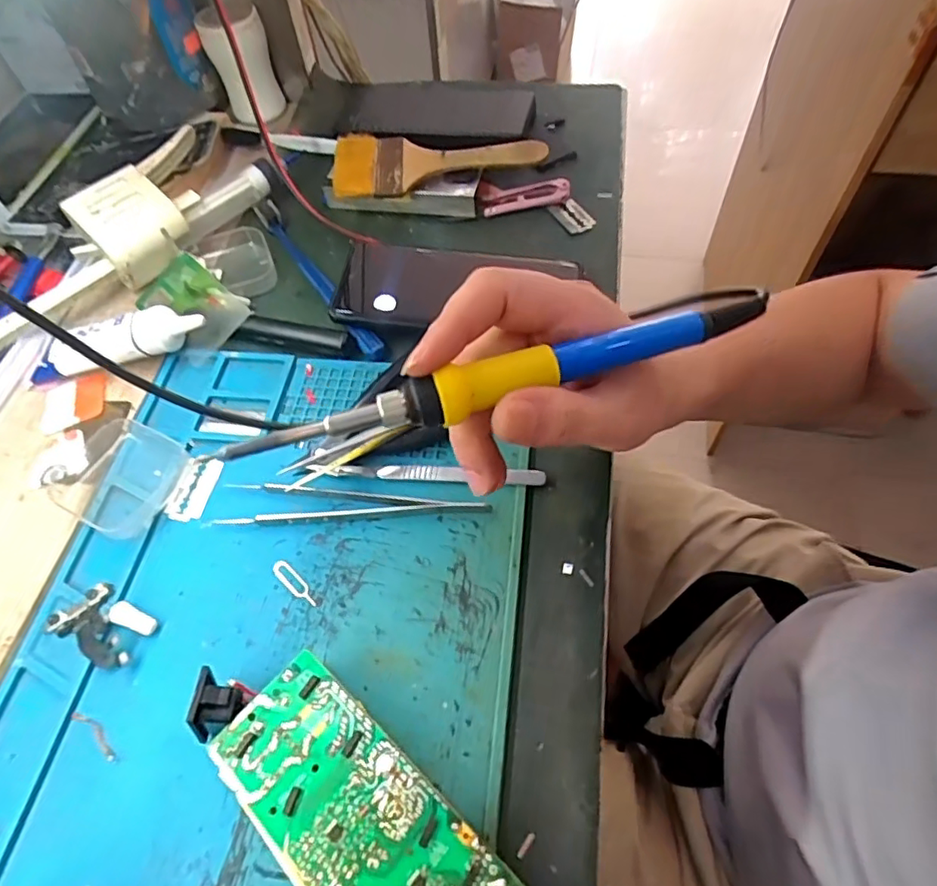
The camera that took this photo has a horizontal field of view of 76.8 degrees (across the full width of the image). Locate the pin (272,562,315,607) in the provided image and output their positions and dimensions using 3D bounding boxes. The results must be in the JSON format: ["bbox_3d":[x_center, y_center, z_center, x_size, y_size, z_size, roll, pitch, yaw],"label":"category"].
[{"bbox_3d":[-0.092,0.075,0.313,0.033,0.004,0.008,37,73,22],"label":"pin"}]

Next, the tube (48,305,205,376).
[{"bbox_3d":[-0.228,-0.068,0.395,0.106,0.028,0.029,-5,58,-1],"label":"tube"}]

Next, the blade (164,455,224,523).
[{"bbox_3d":[-0.160,0.027,0.346,0.023,0.004,0.040,8,61,10],"label":"blade"}]

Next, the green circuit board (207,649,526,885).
[{"bbox_3d":[-0.045,0.155,0.244,0.132,0.028,0.059,37,66,23],"label":"green circuit board"}]

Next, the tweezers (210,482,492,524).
[{"bbox_3d":[-0.065,0.035,0.330,0.151,0.011,0.024,2,58,4],"label":"tweezers"}]

